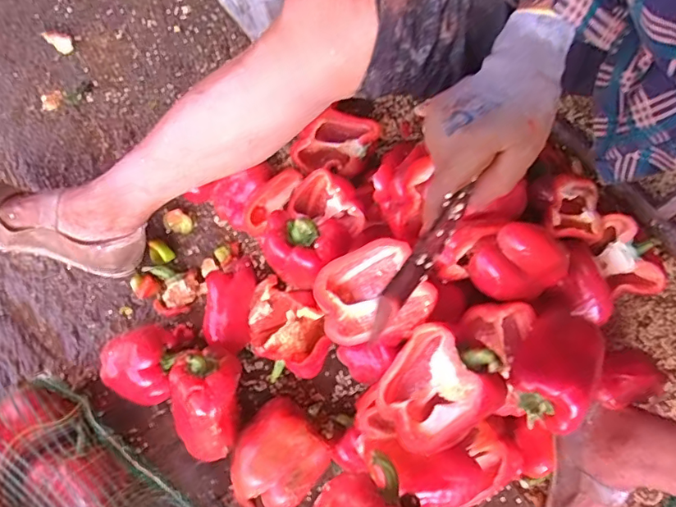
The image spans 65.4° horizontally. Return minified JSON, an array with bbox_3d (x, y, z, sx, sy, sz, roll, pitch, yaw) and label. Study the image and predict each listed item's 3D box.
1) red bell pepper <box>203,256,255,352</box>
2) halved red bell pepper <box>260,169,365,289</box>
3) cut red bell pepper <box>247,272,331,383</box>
[{"bbox_3d":[-0.134,0.059,0.651,0.057,0.065,0.113,4,80,0],"label":"red bell pepper"},{"bbox_3d":[-0.032,-0.031,0.600,0.123,0.087,0.105,-36,82,-6],"label":"halved red bell pepper"},{"bbox_3d":[-0.063,0.086,0.617,0.088,0.060,0.123,-17,80,-3],"label":"cut red bell pepper"}]

